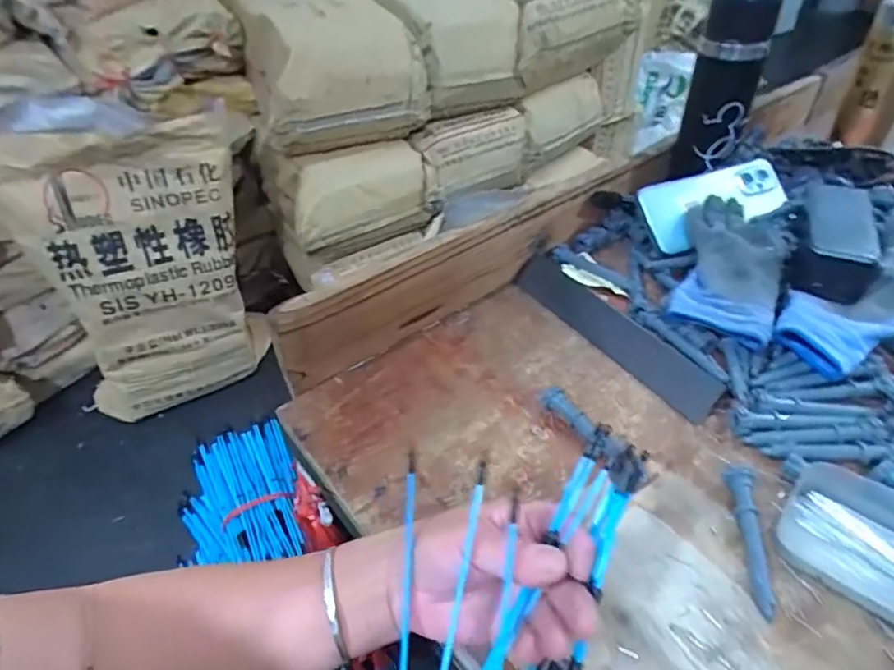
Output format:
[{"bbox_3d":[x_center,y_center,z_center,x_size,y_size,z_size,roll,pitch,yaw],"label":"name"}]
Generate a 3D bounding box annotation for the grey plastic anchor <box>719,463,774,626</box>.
[{"bbox_3d":[0.189,0.126,0.346,0.015,0.013,0.097,5,44,11],"label":"grey plastic anchor"}]

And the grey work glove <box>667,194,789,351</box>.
[{"bbox_3d":[0.259,-0.063,0.508,0.089,0.048,0.177,14,46,19],"label":"grey work glove"}]

